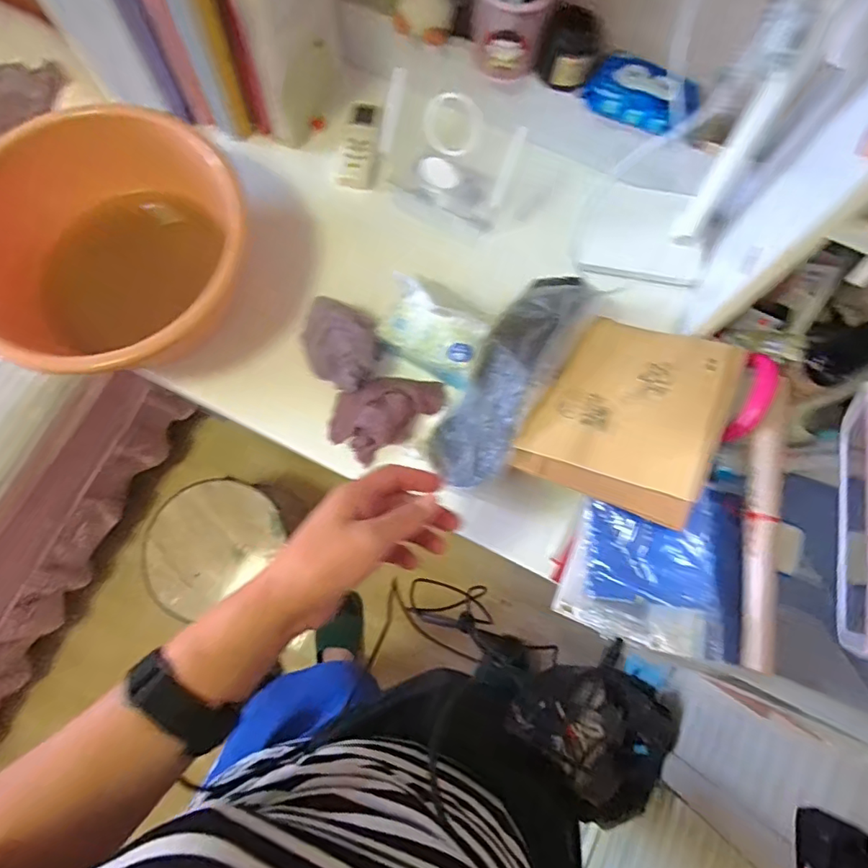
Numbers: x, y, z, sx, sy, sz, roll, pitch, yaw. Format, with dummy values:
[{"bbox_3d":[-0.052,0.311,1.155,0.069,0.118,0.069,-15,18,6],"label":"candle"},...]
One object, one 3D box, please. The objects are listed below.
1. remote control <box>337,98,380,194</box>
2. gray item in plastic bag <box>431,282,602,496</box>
[{"bbox_3d":[-0.101,-0.392,0.714,0.050,0.015,0.121,7,89,0],"label":"remote control"},{"bbox_3d":[0.091,-0.069,0.608,0.087,0.067,0.278,31,78,6],"label":"gray item in plastic bag"}]

